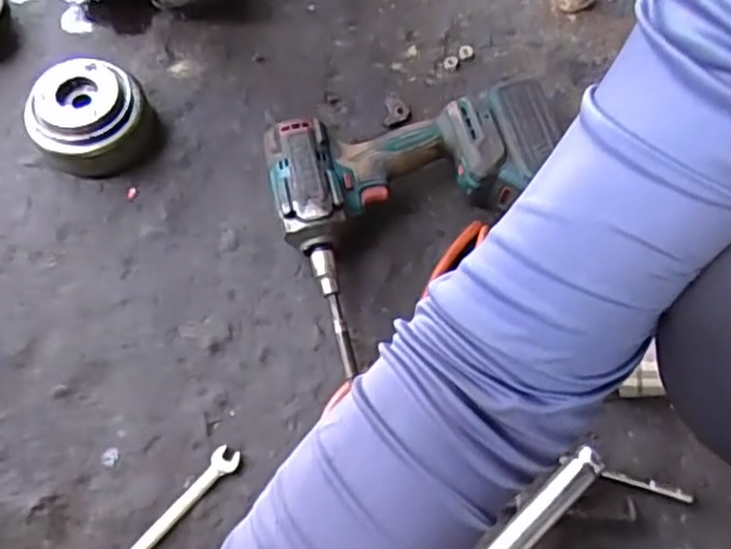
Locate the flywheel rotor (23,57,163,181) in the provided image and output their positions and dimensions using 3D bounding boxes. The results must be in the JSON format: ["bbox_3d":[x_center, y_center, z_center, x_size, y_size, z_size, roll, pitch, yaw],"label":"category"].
[{"bbox_3d":[-0.254,-0.142,0.649,0.102,0.062,0.092,-27,71,-11],"label":"flywheel rotor"}]

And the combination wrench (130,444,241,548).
[{"bbox_3d":[-0.160,0.198,0.544,0.020,0.010,0.158,39,72,13],"label":"combination wrench"}]

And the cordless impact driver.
[{"bbox_3d":[0.052,-0.064,0.620,0.247,0.079,0.214,-21,69,-11],"label":"cordless impact driver"}]

